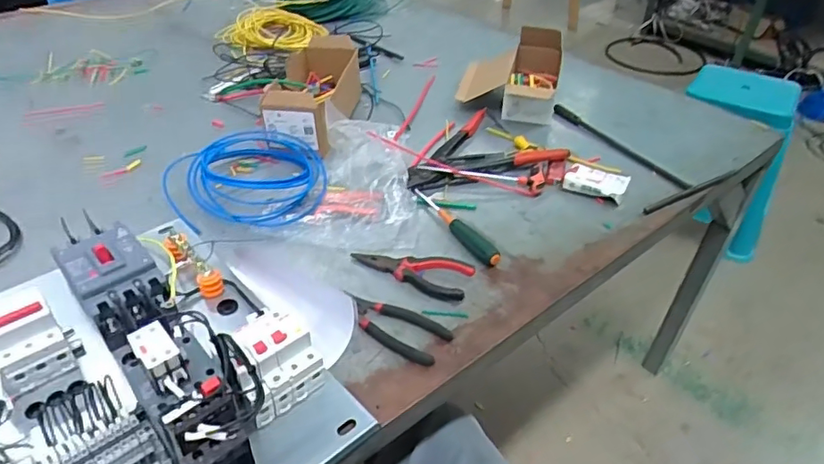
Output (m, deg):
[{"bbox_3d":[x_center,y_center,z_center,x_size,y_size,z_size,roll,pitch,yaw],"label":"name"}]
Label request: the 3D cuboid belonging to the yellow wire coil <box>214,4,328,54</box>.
[{"bbox_3d":[-0.307,-0.449,1.241,0.198,0.035,0.218,14,41,15],"label":"yellow wire coil"}]

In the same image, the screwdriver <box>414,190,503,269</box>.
[{"bbox_3d":[0.058,-0.009,0.740,0.022,0.023,0.170,-20,44,-24],"label":"screwdriver"}]

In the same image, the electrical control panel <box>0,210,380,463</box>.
[{"bbox_3d":[-0.285,0.109,0.510,0.323,0.116,0.395,-29,48,-31],"label":"electrical control panel"}]

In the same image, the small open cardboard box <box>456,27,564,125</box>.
[{"bbox_3d":[0.180,-0.291,1.025,0.170,0.093,0.197,11,40,12],"label":"small open cardboard box"}]

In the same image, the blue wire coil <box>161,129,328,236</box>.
[{"bbox_3d":[-0.236,-0.081,0.798,0.208,0.048,0.210,1,39,-1],"label":"blue wire coil"}]

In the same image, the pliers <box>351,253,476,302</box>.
[{"bbox_3d":[-0.004,0.043,0.673,0.148,0.020,0.053,17,42,18],"label":"pliers"}]

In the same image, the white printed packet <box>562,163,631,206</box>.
[{"bbox_3d":[0.266,-0.071,0.815,0.084,0.032,0.050,24,44,25],"label":"white printed packet"}]

